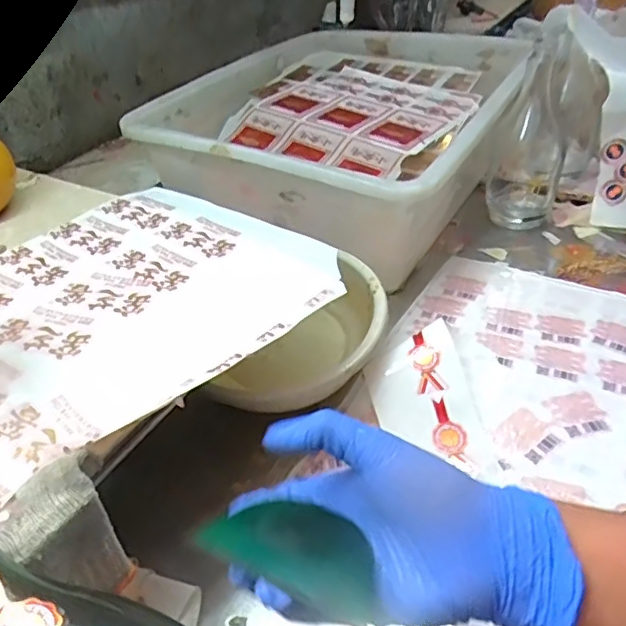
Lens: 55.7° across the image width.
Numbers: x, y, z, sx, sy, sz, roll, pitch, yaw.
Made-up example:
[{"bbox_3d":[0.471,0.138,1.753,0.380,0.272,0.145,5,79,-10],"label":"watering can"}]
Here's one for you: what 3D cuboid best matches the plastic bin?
[{"bbox_3d":[0.056,-0.240,0.764,0.369,0.120,0.476,20,44,22],"label":"plastic bin"}]

